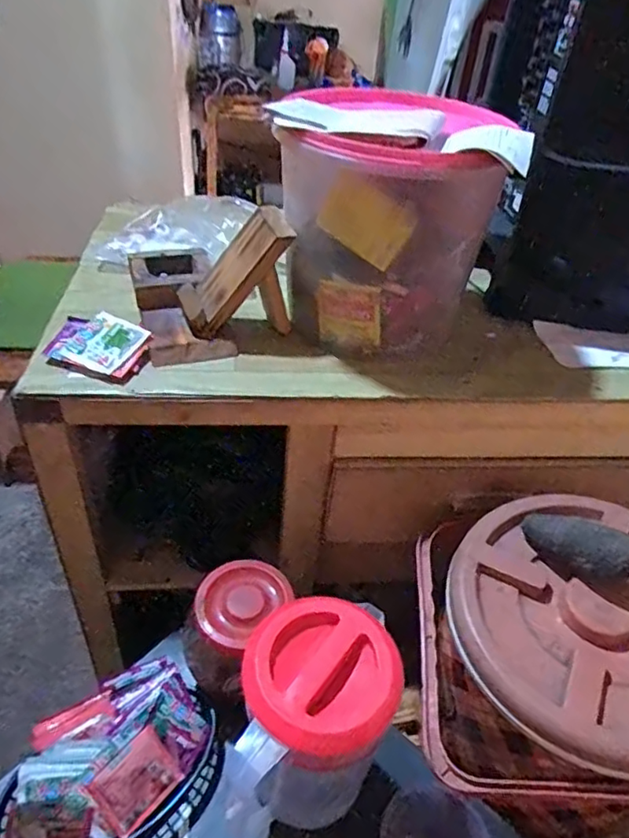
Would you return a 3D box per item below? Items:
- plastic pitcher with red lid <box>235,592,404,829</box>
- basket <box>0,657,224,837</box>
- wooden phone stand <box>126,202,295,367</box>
[{"bbox_3d":[0.004,0.275,0.543,0.119,0.218,0.119,2,41,-2],"label":"plastic pitcher with red lid"},{"bbox_3d":[-0.199,0.351,0.573,0.210,0.072,0.155,-30,51,-32],"label":"basket"},{"bbox_3d":[-0.123,-0.172,0.685,0.164,0.127,0.170,-13,43,-18],"label":"wooden phone stand"}]

